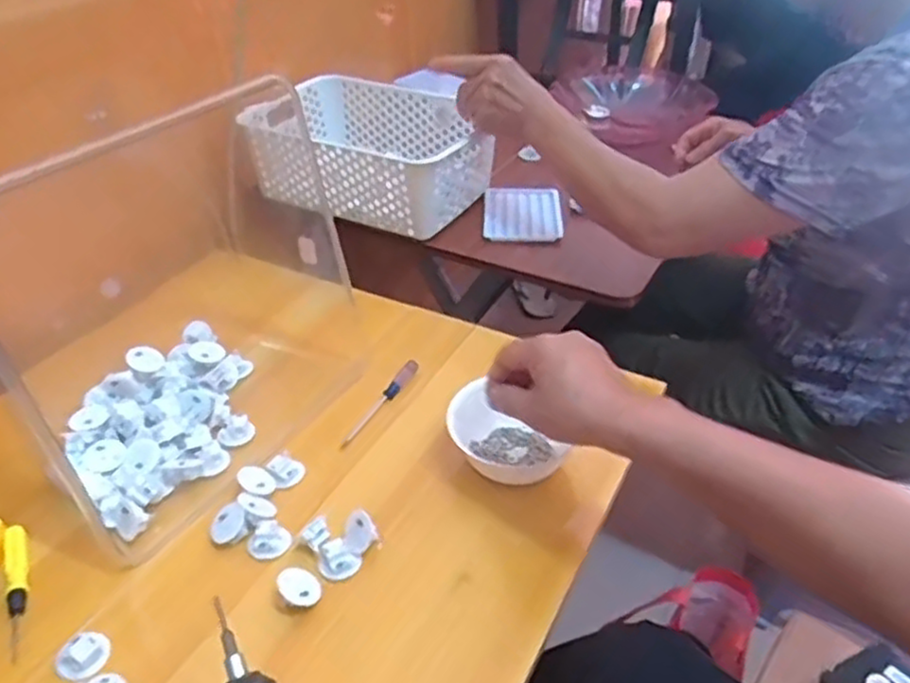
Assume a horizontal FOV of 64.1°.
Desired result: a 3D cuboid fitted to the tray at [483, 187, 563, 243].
[{"bbox_3d":[0.087,-0.167,0.937,0.097,0.019,0.123,1,38,3],"label":"tray"}]

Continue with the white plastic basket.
[{"bbox_3d":[-0.114,-0.251,0.969,0.305,0.105,0.201,19,42,24],"label":"white plastic basket"}]

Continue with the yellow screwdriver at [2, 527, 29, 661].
[{"bbox_3d":[-0.331,0.185,0.546,0.016,0.011,0.115,-16,41,-19],"label":"yellow screwdriver"}]

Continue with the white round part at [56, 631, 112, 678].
[{"bbox_3d":[-0.258,0.216,0.504,0.033,0.012,0.028,-9,39,-10],"label":"white round part"}]

